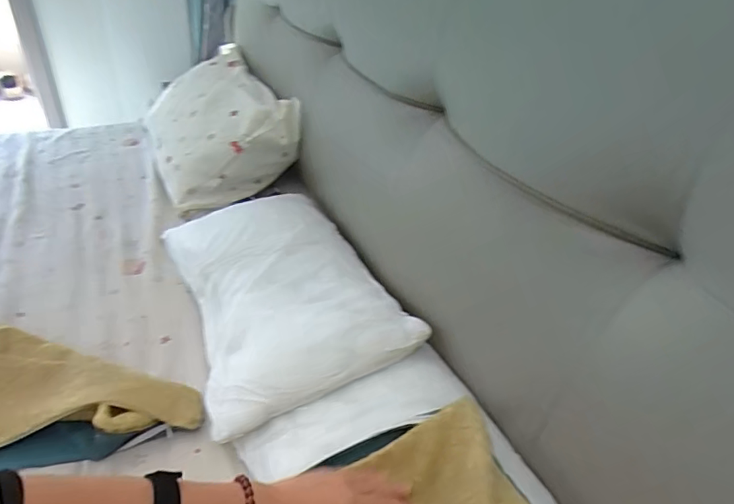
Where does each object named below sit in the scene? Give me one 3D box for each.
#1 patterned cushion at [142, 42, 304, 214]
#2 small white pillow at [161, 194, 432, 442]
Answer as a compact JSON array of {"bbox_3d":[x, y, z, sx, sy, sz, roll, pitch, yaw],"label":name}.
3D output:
[{"bbox_3d":[-0.397,-0.336,1.225,0.288,0.204,0.538,-12,39,-23],"label":"patterned cushion"},{"bbox_3d":[-0.158,0.034,0.816,0.292,0.098,0.522,-12,39,-23],"label":"small white pillow"}]

